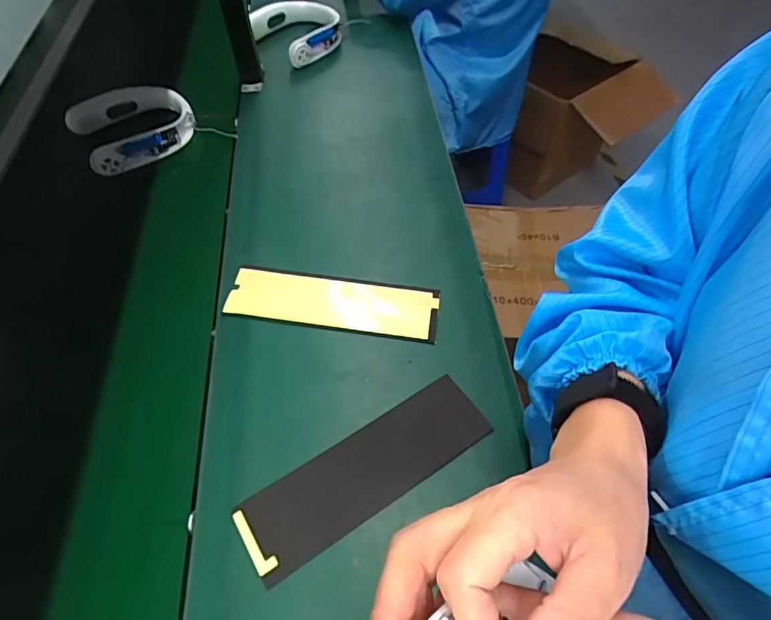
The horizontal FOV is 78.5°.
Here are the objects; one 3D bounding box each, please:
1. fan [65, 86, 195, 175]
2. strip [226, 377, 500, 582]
[{"bbox_3d":[-0.467,-0.347,0.874,0.199,0.068,0.168,-28,60,-18],"label":"fan"},{"bbox_3d":[-0.020,0.180,0.538,0.290,0.013,0.089,-29,60,-18],"label":"strip"}]

